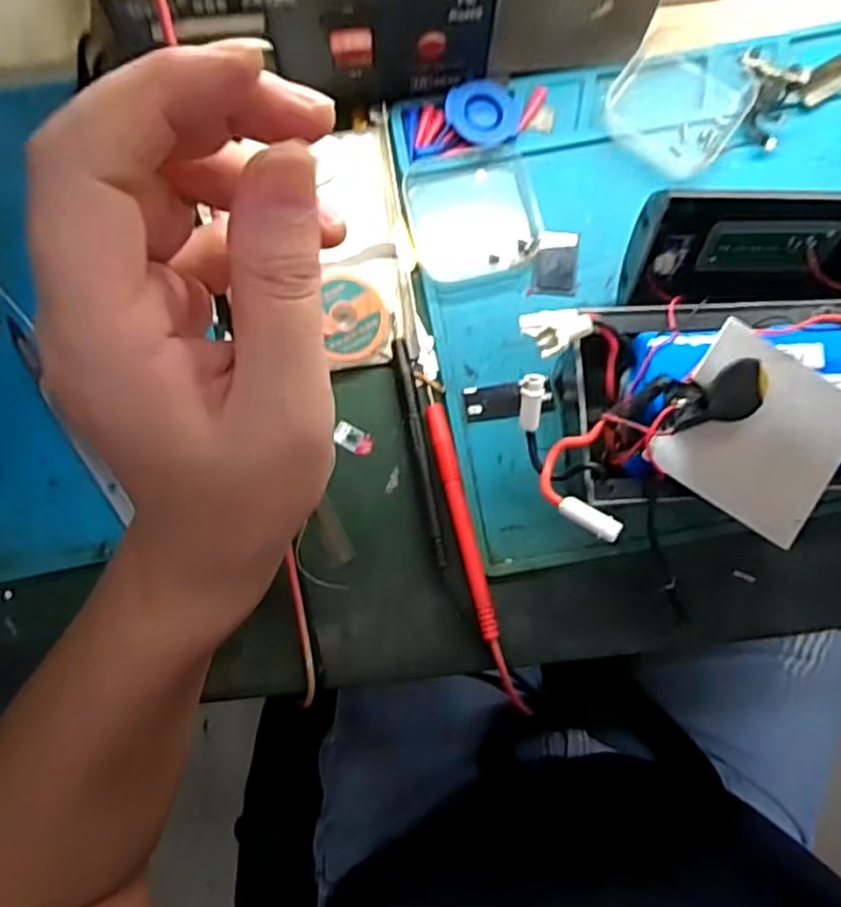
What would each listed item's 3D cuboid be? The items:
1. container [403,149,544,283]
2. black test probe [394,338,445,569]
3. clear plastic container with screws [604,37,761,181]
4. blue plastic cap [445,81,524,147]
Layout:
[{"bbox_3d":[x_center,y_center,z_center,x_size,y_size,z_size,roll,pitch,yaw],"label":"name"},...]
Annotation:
[{"bbox_3d":[0.026,-0.122,0.338,0.060,0.015,0.065,-16,84,-1],"label":"container"},{"bbox_3d":[0.000,-0.001,0.321,0.007,0.010,0.109,-10,84,-1],"label":"black test probe"},{"bbox_3d":[0.134,-0.181,0.342,0.061,0.011,0.074,39,85,4],"label":"clear plastic container with screws"},{"bbox_3d":[0.032,-0.171,0.336,0.036,0.014,0.037,0,84,0],"label":"blue plastic cap"}]

